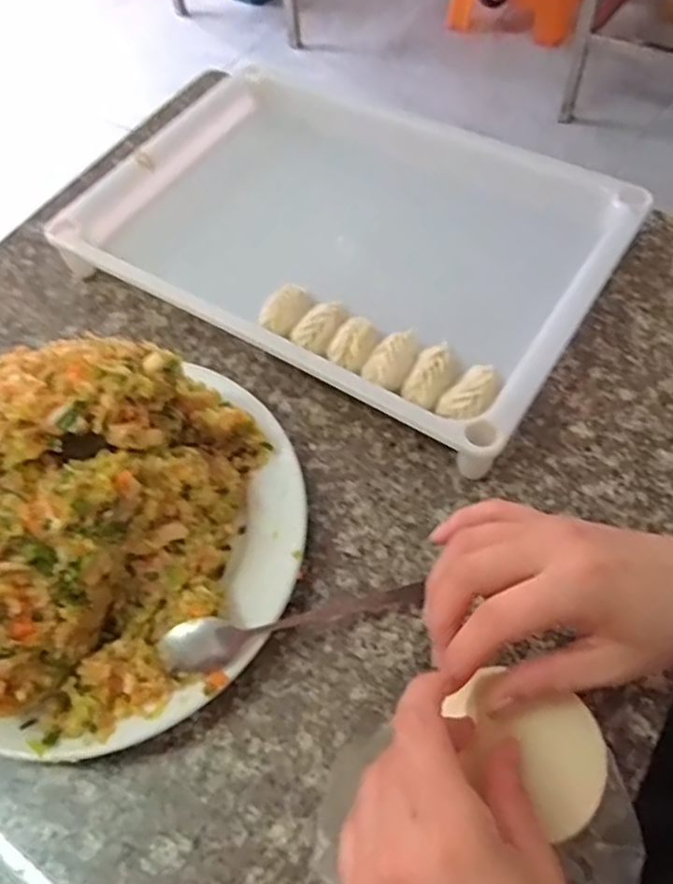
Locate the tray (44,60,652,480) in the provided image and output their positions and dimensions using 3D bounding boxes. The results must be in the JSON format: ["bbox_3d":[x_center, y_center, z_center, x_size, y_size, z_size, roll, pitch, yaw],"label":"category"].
[{"bbox_3d":[0.004,-0.156,0.517,0.372,0.051,0.256,28,65,20],"label":"tray"}]

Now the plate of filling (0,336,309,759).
[{"bbox_3d":[-0.124,0.044,0.362,0.206,0.122,0.197,-2,58,3],"label":"plate of filling"}]

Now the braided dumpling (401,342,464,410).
[{"bbox_3d":[0.061,-0.041,0.428,0.027,0.017,0.049,25,64,19],"label":"braided dumpling"}]

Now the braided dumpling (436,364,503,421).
[{"bbox_3d":[0.085,-0.029,0.418,0.025,0.013,0.048,38,68,24],"label":"braided dumpling"}]

